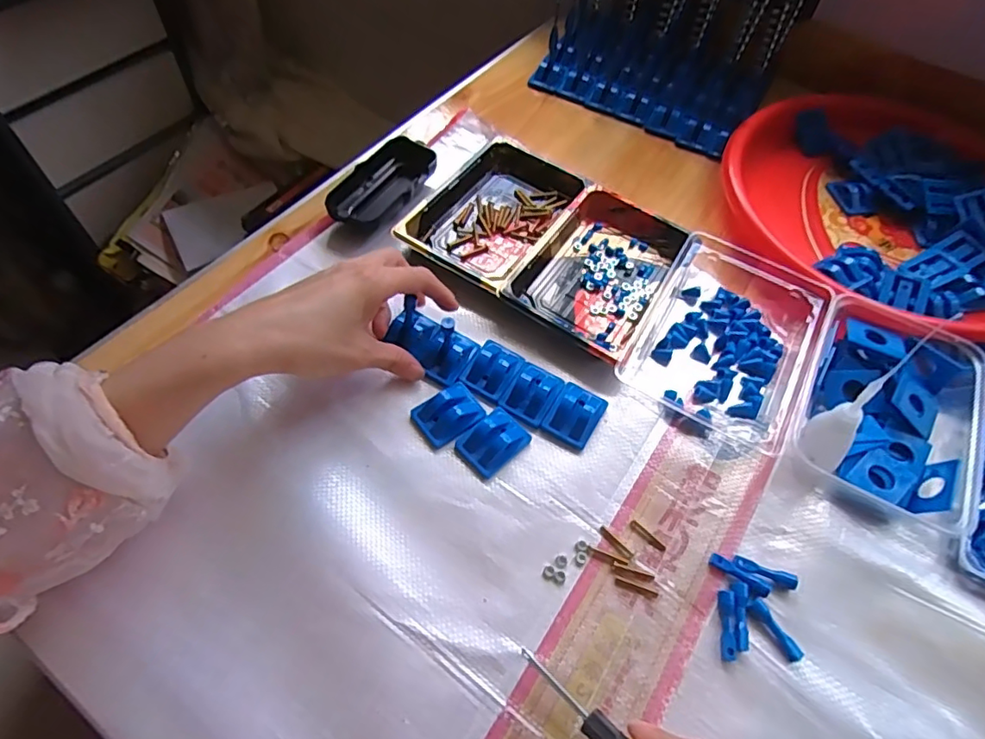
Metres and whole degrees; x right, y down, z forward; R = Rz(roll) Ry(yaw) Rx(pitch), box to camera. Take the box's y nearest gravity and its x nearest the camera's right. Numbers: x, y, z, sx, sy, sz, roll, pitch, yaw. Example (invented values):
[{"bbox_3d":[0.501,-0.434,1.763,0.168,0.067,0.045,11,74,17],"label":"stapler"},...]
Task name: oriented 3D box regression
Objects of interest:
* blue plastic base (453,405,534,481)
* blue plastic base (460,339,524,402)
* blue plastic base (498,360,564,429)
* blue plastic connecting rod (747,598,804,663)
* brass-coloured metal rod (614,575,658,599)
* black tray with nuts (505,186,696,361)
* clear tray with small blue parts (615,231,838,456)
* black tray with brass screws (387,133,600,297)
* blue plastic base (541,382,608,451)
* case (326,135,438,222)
[{"bbox_3d":[0.001,0.047,0.380,0.033,0.017,0.045,41,64,19],"label":"blue plastic base"},{"bbox_3d":[0.002,-0.003,0.406,0.034,0.014,0.043,29,60,13],"label":"blue plastic base"},{"bbox_3d":[0.029,0.016,0.399,0.033,0.013,0.044,31,61,14],"label":"blue plastic base"},{"bbox_3d":[0.165,0.152,0.327,0.011,0.006,0.037,-32,66,-22],"label":"blue plastic connecting rod"},{"bbox_3d":[0.088,0.133,0.342,0.026,0.004,0.006,21,59,9],"label":"brass-coloured metal rod"},{"bbox_3d":[0.089,-0.084,0.462,0.100,0.021,0.161,30,61,14],"label":"black tray with nuts"},{"bbox_3d":[0.184,-0.028,0.429,0.125,0.034,0.164,29,60,13],"label":"clear tray with small blue parts"},{"bbox_3d":[0.004,-0.137,0.488,0.108,0.020,0.164,31,61,14],"label":"black tray with brass screws"},{"bbox_3d":[0.059,0.031,0.393,0.033,0.014,0.043,28,60,13],"label":"blue plastic base"},{"bbox_3d":[-0.096,-0.160,0.492,0.054,0.025,0.112,29,60,13],"label":"case"}]

